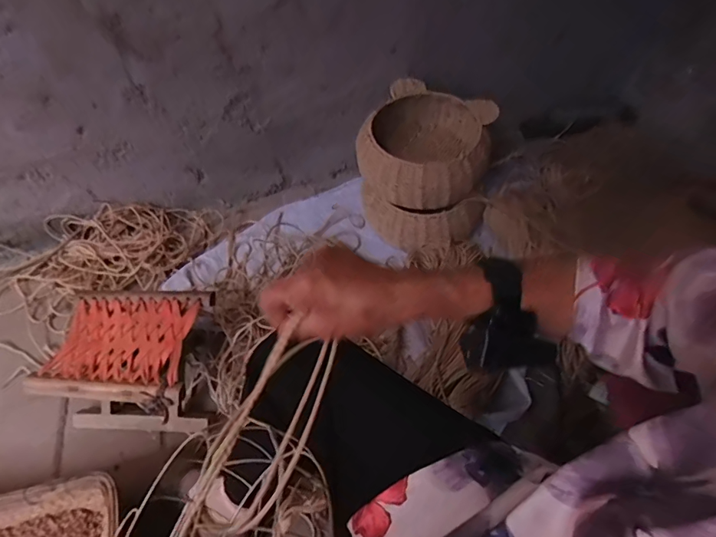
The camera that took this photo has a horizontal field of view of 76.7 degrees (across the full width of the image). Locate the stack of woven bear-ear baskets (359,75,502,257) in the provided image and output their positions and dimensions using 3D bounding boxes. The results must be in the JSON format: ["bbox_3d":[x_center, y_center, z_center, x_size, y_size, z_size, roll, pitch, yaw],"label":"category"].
[{"bbox_3d":[0.172,-0.244,1.137,0.312,0.241,0.355,17,57,15],"label":"stack of woven bear-ear baskets"}]

